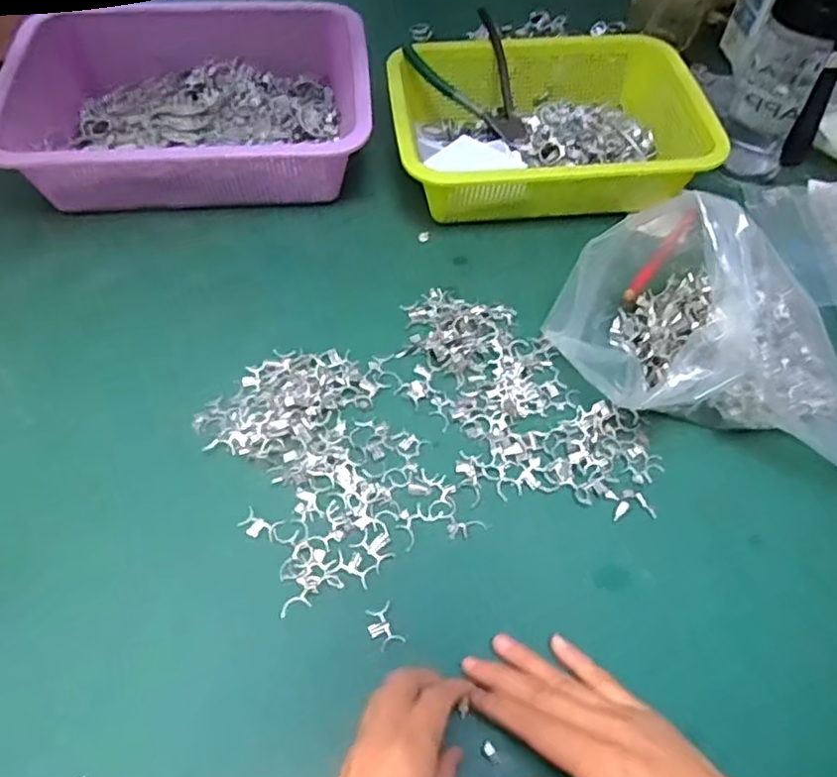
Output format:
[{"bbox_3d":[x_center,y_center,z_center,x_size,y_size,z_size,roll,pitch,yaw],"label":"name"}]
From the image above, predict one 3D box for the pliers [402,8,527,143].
[{"bbox_3d":[0.053,-0.273,0.618,0.084,0.024,0.125,-30,88,-10],"label":"pliers"}]

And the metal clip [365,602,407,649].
[{"bbox_3d":[-0.020,0.138,0.396,0.017,0.004,0.025,-20,59,-15],"label":"metal clip"}]

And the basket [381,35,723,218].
[{"bbox_3d":[0.110,-0.250,0.623,0.263,0.072,0.200,-3,57,-4],"label":"basket"}]

